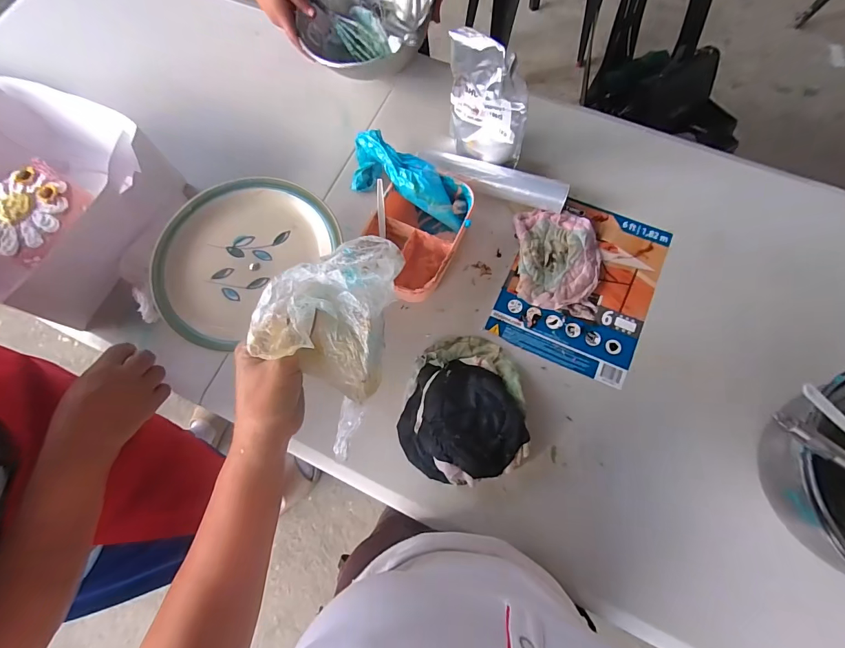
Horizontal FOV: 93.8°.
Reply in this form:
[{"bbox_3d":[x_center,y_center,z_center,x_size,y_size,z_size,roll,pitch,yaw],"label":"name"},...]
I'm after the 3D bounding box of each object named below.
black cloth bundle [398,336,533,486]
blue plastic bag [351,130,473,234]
[{"bbox_3d":[0.057,0.115,0.559,0.169,0.049,0.200,1,73,3],"label":"black cloth bundle"},{"bbox_3d":[-0.011,-0.231,0.642,0.231,0.107,0.086,28,76,10],"label":"blue plastic bag"}]

